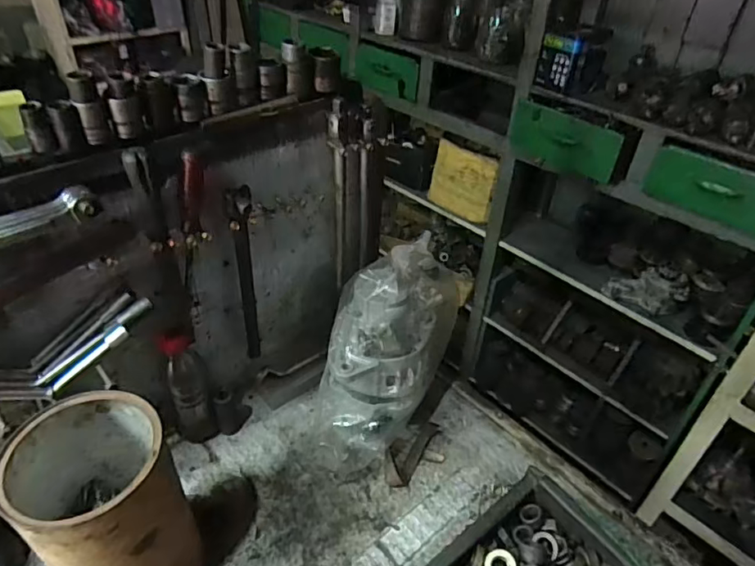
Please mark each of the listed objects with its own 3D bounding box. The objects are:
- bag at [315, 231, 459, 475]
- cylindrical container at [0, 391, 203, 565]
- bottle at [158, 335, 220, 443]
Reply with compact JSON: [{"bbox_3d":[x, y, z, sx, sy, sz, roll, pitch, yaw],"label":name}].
[{"bbox_3d":[0.001,0.110,0.669,0.107,0.284,0.123,18,11,18],"label":"bag"},{"bbox_3d":[-0.255,0.233,0.509,0.128,0.234,0.120,2,38,-2],"label":"cylindrical container"},{"bbox_3d":[-0.243,0.131,0.676,0.049,0.183,0.049,-13,41,-20],"label":"bottle"}]

